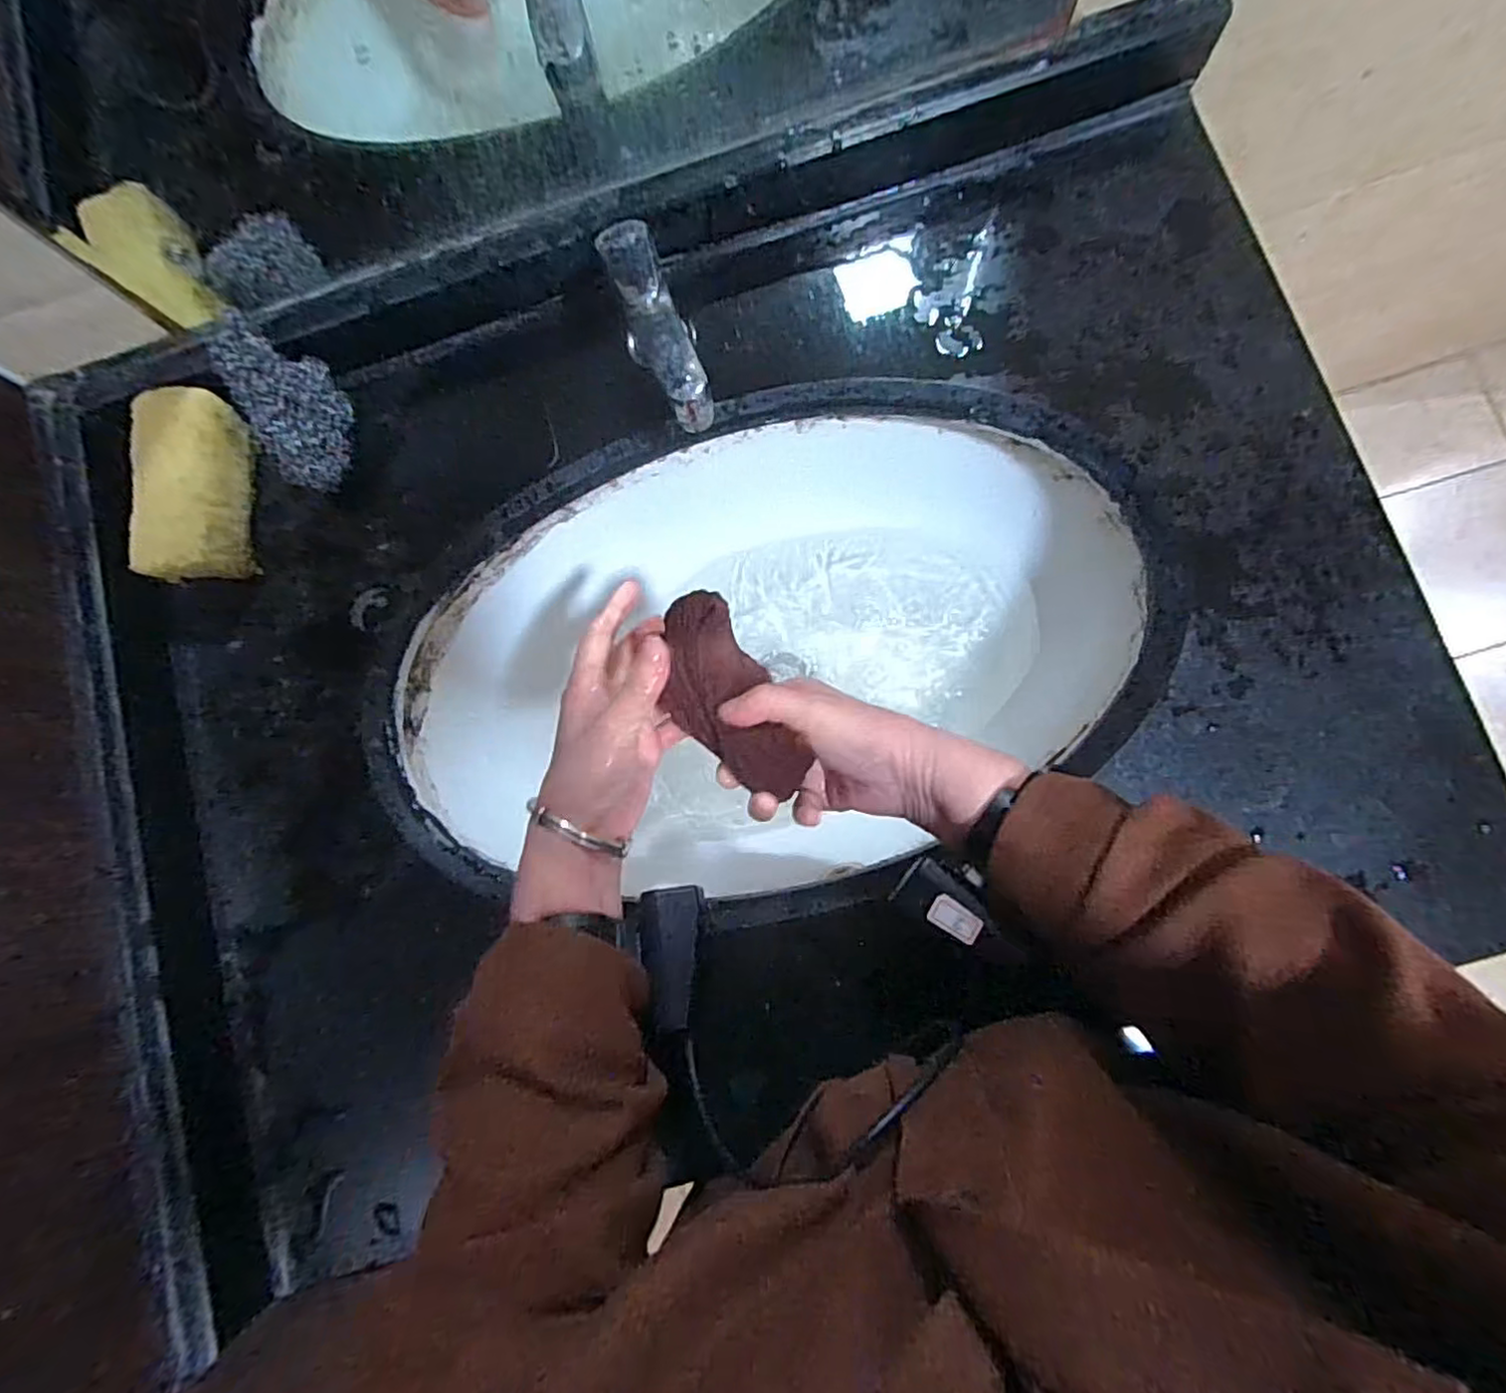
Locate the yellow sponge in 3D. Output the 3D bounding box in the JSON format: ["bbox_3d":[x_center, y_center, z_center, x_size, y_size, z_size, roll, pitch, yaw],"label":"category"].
[{"bbox_3d":[-0.373,-0.139,0.446,0.056,0.042,0.121,-3,83,5],"label":"yellow sponge"}]

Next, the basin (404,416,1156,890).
[{"bbox_3d":[0.011,-0.024,0.511,0.517,0.137,0.289,-10,82,4],"label":"basin"}]

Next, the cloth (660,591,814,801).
[{"bbox_3d":[-0.019,0.000,0.379,0.056,0.030,0.129,-29,67,2],"label":"cloth"}]

